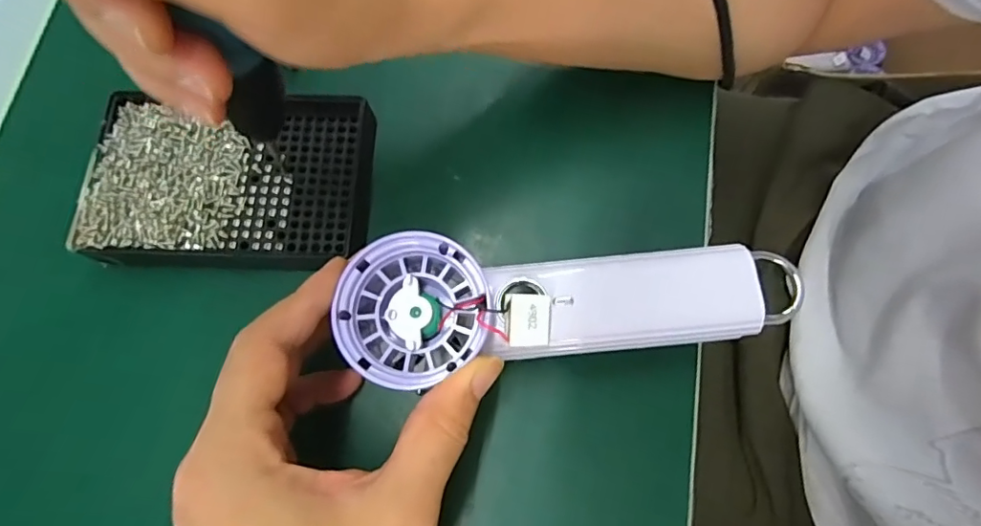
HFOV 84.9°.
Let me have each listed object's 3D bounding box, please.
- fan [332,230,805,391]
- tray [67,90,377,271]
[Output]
[{"bbox_3d":[0.031,0.016,0.219,0.180,0.026,0.056,-3,75,-4],"label":"fan"},{"bbox_3d":[-0.131,-0.043,0.273,0.134,0.018,0.092,1,75,2],"label":"tray"}]

